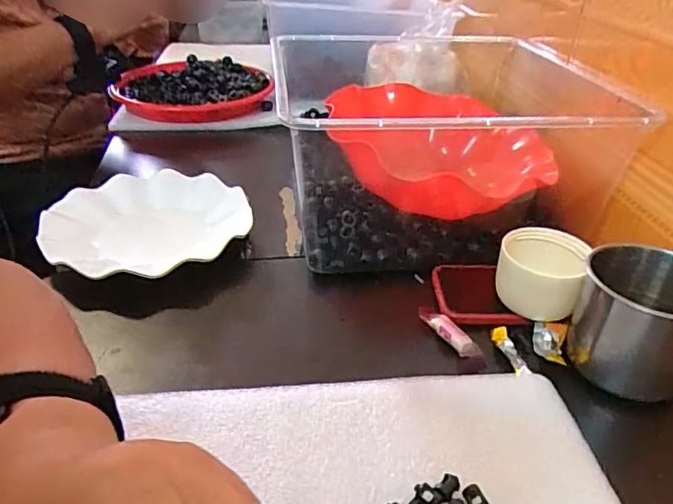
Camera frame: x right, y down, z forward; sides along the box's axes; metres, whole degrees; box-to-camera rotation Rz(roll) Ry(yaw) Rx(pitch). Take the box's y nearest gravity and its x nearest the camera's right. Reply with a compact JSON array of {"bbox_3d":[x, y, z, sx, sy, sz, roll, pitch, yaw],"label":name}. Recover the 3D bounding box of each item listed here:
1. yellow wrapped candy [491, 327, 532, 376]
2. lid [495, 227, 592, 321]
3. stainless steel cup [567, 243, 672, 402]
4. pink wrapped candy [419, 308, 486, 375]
[{"bbox_3d":[0.126,0.071,0.384,0.015,0.006,0.048,-4,32,-6],"label":"yellow wrapped candy"},{"bbox_3d":[0.159,0.019,0.417,0.060,0.054,0.067,16,36,21],"label":"lid"},{"bbox_3d":[0.207,0.045,0.363,0.079,0.076,0.067,23,39,30],"label":"stainless steel cup"},{"bbox_3d":[0.086,0.064,0.395,0.021,0.013,0.068,-12,36,-20],"label":"pink wrapped candy"}]

